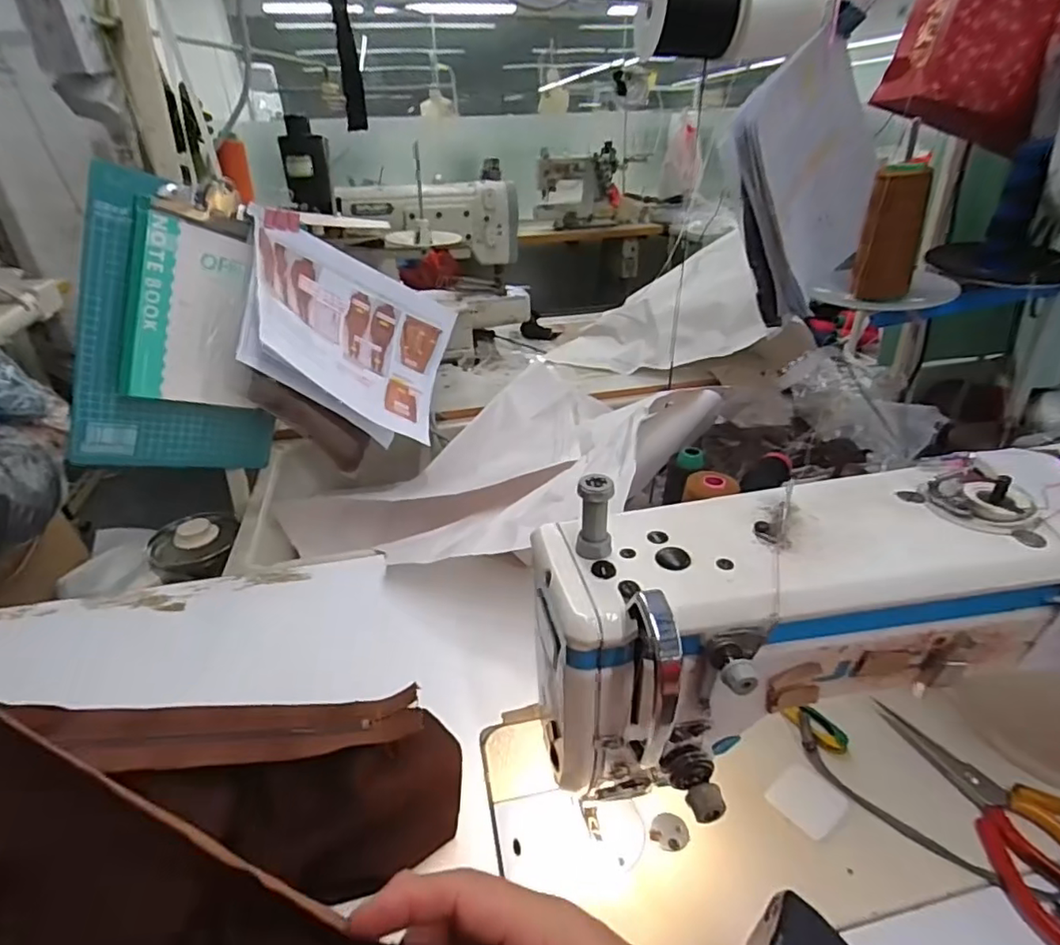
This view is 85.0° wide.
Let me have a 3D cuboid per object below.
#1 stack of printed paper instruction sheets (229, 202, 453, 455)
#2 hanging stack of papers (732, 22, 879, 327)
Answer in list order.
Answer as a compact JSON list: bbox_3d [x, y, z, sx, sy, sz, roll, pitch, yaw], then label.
[{"bbox_3d":[-0.213,-0.181,0.731,0.071,0.291,0.207,-15,68,27],"label":"stack of printed paper instruction sheets"},{"bbox_3d":[0.370,-0.384,0.761,0.230,0.305,0.034,-46,43,-7],"label":"hanging stack of papers"}]

